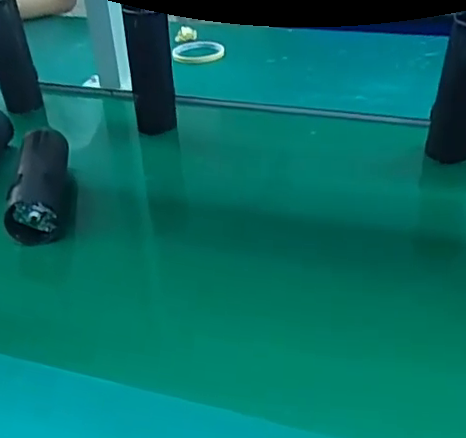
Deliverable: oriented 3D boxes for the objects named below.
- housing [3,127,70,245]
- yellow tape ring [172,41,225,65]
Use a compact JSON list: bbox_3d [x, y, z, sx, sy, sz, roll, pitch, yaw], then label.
[{"bbox_3d":[-0.206,-0.043,0.652,0.046,0.059,0.158,-5,36,-5],"label":"housing"},{"bbox_3d":[-0.058,-0.280,1.004,0.085,0.013,0.082,-1,36,1],"label":"yellow tape ring"}]

